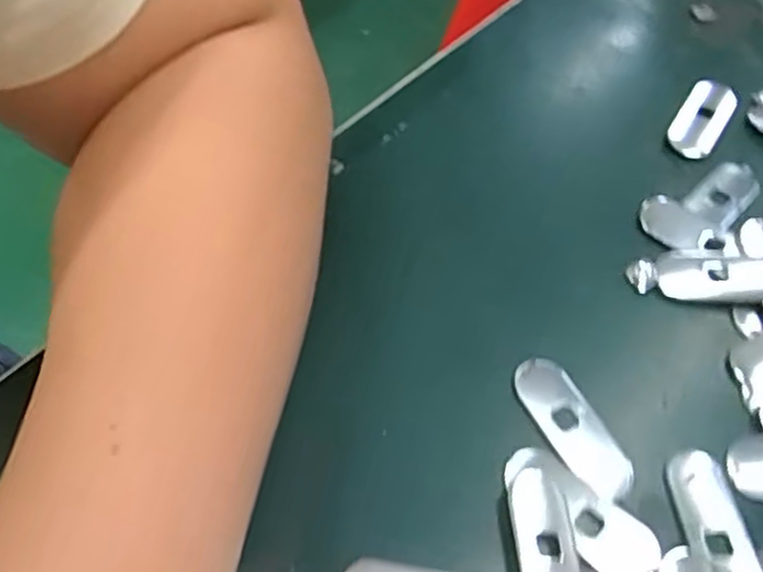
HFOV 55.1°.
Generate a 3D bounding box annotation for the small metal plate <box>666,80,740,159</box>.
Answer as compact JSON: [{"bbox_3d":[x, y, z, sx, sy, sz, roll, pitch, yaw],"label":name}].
[{"bbox_3d":[0.141,-0.073,0.323,0.020,0.008,0.049,31,59,16],"label":"small metal plate"}]

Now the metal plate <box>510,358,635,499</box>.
[{"bbox_3d":[0.062,0.044,0.235,0.020,0.004,0.050,-28,62,-21],"label":"metal plate"}]

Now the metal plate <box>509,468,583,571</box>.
[{"bbox_3d":[0.048,0.078,0.210,0.019,0.004,0.050,0,56,-5],"label":"metal plate"}]

